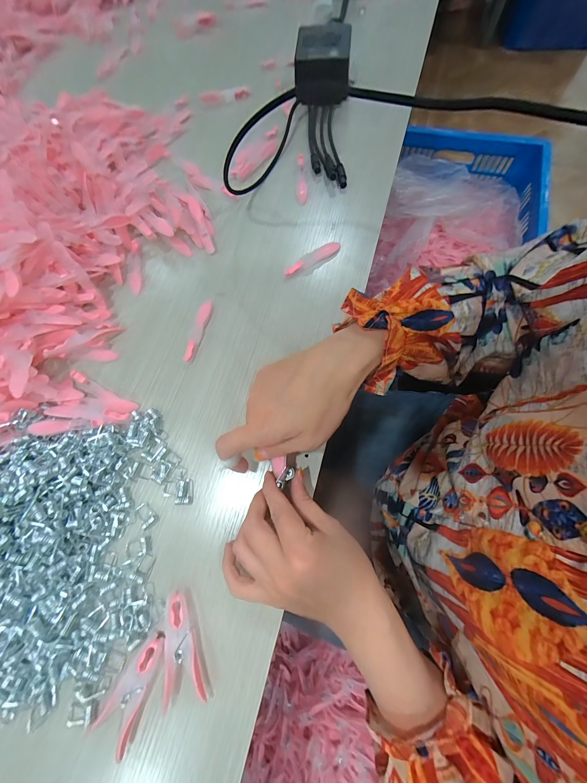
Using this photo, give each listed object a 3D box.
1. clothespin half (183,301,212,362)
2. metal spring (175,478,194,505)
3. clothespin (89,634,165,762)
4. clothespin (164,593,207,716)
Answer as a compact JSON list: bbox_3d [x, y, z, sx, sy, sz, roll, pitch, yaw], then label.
[{"bbox_3d":[-0.108,-0.069,0.324,0.013,0.004,0.075,13,74,8],"label":"clothespin half"},{"bbox_3d":[-0.106,0.097,0.277,0.016,0.006,0.023,-6,73,2],"label":"metal spring"},{"bbox_3d":[-0.127,0.241,0.232,0.031,0.010,0.078,27,77,12],"label":"clothespin"},{"bbox_3d":[-0.094,0.211,0.236,0.037,0.013,0.074,-15,73,-1],"label":"clothespin"}]

